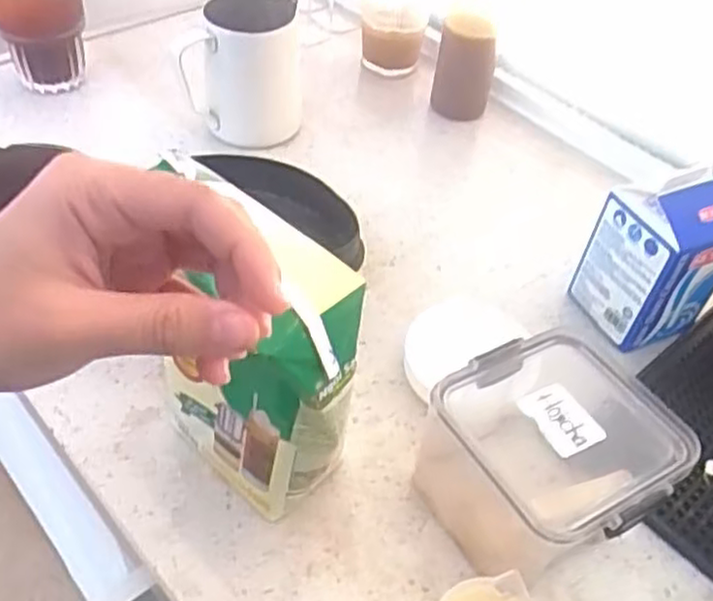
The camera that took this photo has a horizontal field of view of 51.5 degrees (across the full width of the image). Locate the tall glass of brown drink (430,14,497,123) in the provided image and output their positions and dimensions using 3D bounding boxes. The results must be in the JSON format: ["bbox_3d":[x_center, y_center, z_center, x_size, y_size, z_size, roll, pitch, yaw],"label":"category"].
[{"bbox_3d":[0.112,-0.240,0.754,0.055,0.086,0.051,14,47,8],"label":"tall glass of brown drink"}]

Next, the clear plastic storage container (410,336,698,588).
[{"bbox_3d":[0.114,0.090,0.430,0.124,0.099,0.120,-25,53,-26],"label":"clear plastic storage container"}]

